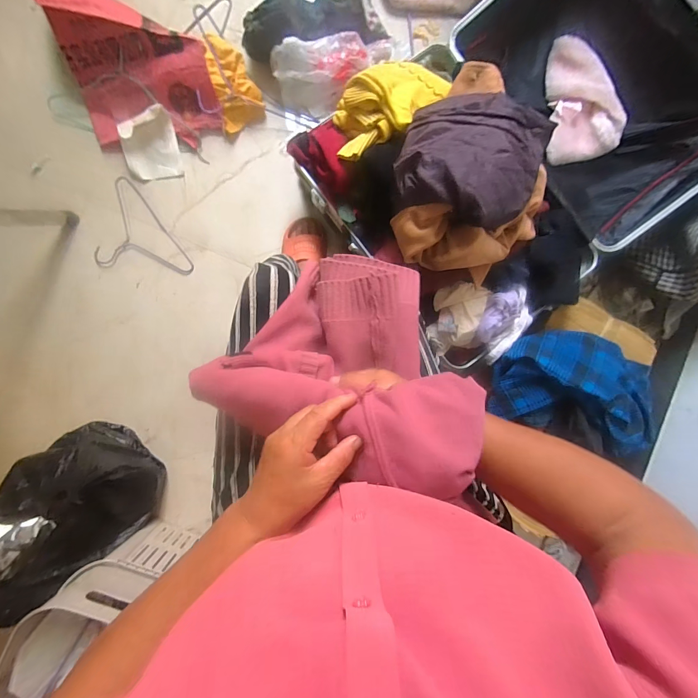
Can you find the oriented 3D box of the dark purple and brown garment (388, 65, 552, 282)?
[{"bbox_3d":[0.221,-0.303,0.596,0.289,0.120,0.325,36,87,-3],"label":"dark purple and brown garment"}]

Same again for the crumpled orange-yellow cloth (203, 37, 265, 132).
[{"bbox_3d":[-0.280,-0.658,0.842,0.113,0.069,0.207,-12,91,-4],"label":"crumpled orange-yellow cloth"}]

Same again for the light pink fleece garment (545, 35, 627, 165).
[{"bbox_3d":[0.571,-0.610,0.832,0.152,0.054,0.283,-5,90,-4],"label":"light pink fleece garment"}]

